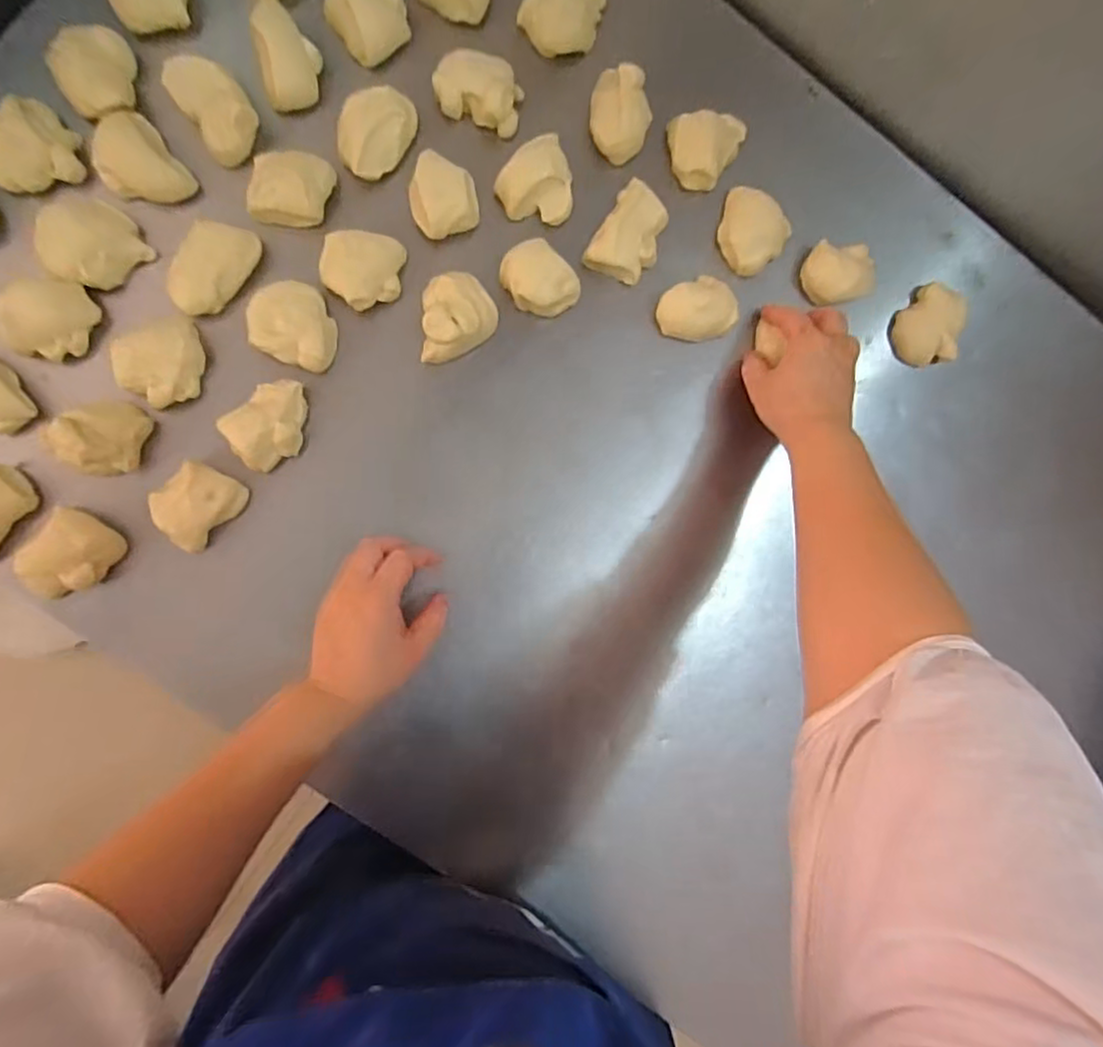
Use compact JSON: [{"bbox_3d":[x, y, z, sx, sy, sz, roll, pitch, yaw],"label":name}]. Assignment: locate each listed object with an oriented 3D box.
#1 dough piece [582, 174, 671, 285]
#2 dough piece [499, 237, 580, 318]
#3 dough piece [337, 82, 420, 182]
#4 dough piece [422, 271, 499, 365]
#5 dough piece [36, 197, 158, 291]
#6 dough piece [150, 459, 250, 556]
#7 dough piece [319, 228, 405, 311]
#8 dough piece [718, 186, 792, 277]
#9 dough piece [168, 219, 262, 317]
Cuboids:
[{"bbox_3d":[0.071,-0.253,0.544,0.052,0.029,0.084,31,85,-6],"label":"dough piece"},{"bbox_3d":[-0.011,-0.205,0.526,0.051,0.033,0.061,-42,94,-6],"label":"dough piece"},{"bbox_3d":[-0.146,-0.325,0.517,0.051,0.040,0.070,39,84,-5],"label":"dough piece"},{"bbox_3d":[-0.078,-0.173,0.527,0.060,0.046,0.072,1,89,-8],"label":"dough piece"},{"bbox_3d":[-0.369,-0.225,0.491,0.072,0.025,0.066,0,89,-8],"label":"dough piece"},{"bbox_3d":[-0.284,-0.016,0.495,0.054,0.045,0.068,42,84,-5],"label":"dough piece"},{"bbox_3d":[-0.157,-0.207,0.515,0.062,0.042,0.058,0,89,-8],"label":"dough piece"},{"bbox_3d":[0.176,-0.263,0.554,0.062,0.024,0.068,0,89,-8],"label":"dough piece"},{"bbox_3d":[-0.274,-0.206,0.501,0.047,0.027,0.078,30,85,-6],"label":"dough piece"}]

